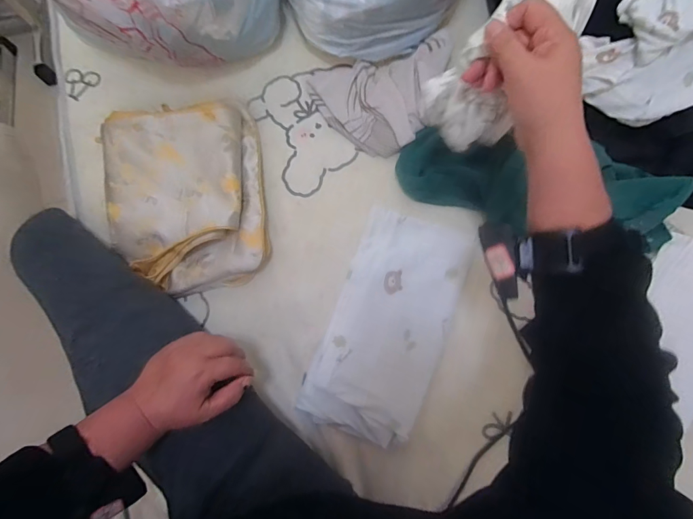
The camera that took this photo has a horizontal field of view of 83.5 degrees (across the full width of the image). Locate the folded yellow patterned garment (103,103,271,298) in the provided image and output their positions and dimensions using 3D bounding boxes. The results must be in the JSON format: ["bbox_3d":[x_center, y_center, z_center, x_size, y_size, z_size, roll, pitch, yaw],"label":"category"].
[{"bbox_3d":[-0.231,-0.088,0.549,0.223,0.057,0.263,-10,77,-1],"label":"folded yellow patterned garment"}]

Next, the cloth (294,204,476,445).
[{"bbox_3d":[0.058,0.086,0.522,0.152,0.029,0.296,20,79,6],"label":"cloth"}]

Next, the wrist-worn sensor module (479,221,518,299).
[{"bbox_3d":[0.144,0.000,0.355,0.027,0.016,0.070,-10,96,37],"label":"wrist-worn sensor module"}]

